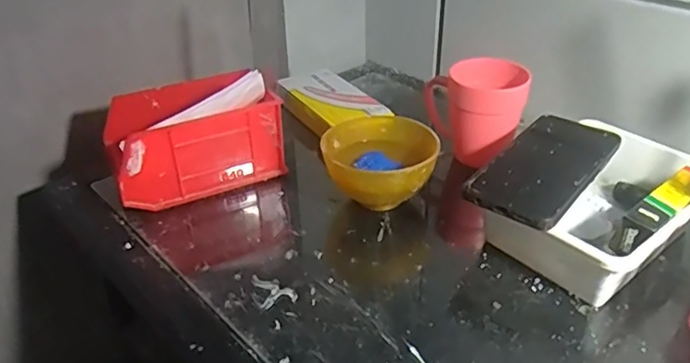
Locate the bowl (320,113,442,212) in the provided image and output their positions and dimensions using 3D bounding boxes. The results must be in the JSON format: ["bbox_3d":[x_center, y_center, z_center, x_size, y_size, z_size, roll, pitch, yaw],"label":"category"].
[{"bbox_3d":[0.035,-0.015,0.565,0.106,0.065,0.115,-2,34,1],"label":"bowl"}]

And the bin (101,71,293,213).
[{"bbox_3d":[-0.153,-0.047,0.585,0.164,0.104,0.093,-16,37,-19],"label":"bin"}]

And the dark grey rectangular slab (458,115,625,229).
[{"bbox_3d":[0.175,-0.016,0.493,0.077,0.011,0.165,24,42,33],"label":"dark grey rectangular slab"}]

